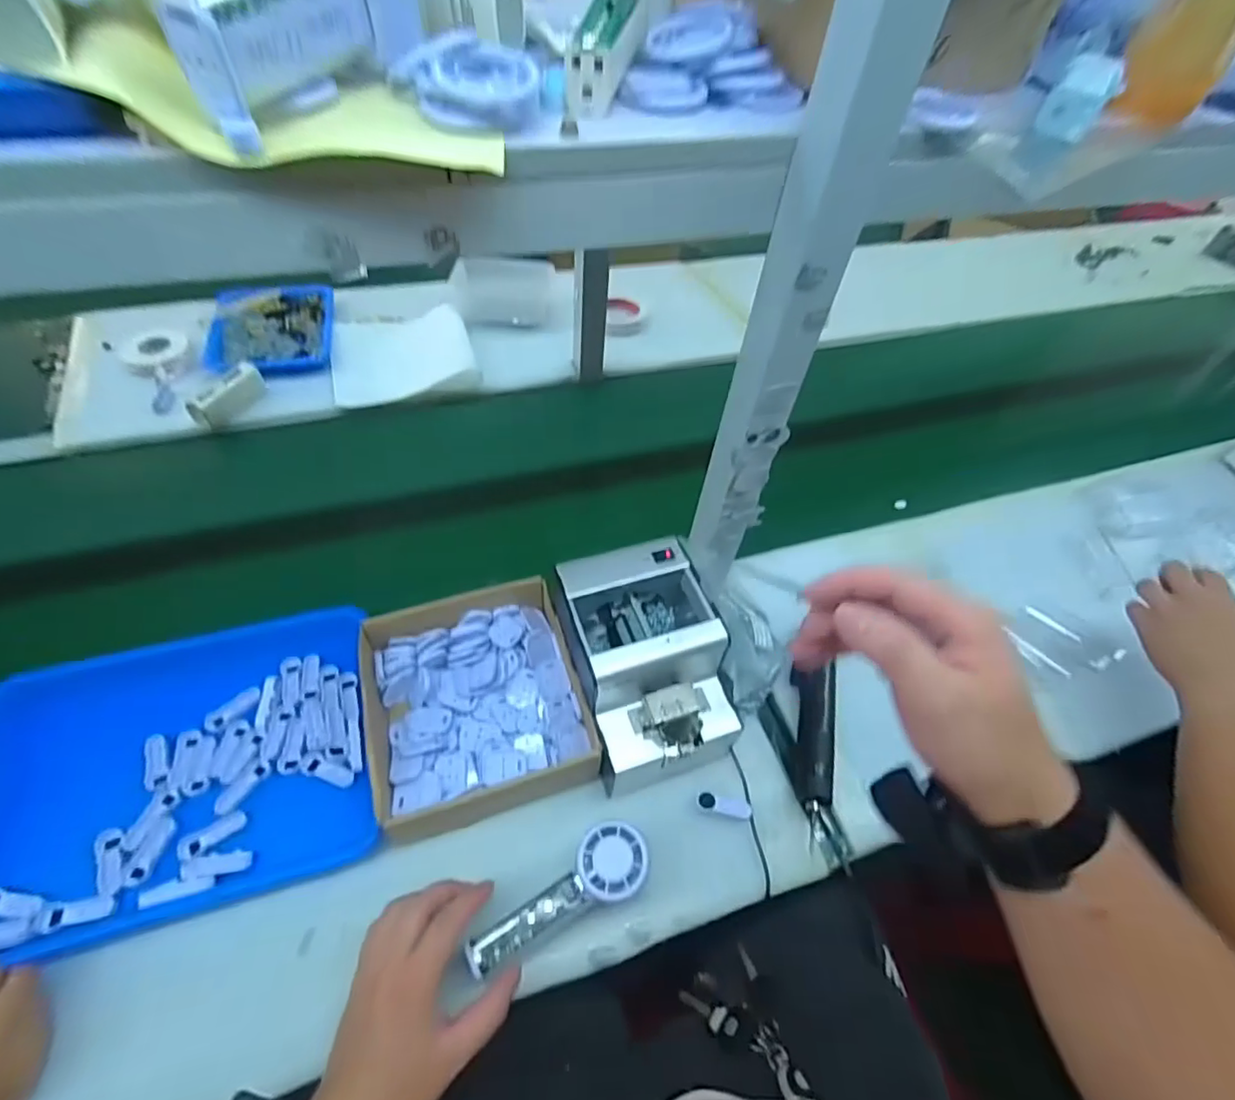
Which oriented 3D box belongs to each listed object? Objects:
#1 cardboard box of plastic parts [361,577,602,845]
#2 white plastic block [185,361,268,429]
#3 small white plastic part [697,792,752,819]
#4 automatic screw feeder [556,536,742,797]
[{"bbox_3d":[-0.135,0.140,0.549,0.191,0.058,0.219,-15,55,-15],"label":"cardboard box of plastic parts"},{"bbox_3d":[-0.544,-0.218,0.795,0.040,0.031,0.114,17,53,8],"label":"white plastic block"},{"bbox_3d":[0.099,0.237,0.525,0.050,0.008,0.016,12,53,5],"label":"small white plastic part"},{"bbox_3d":[0.025,0.108,0.539,0.130,0.138,0.177,-16,56,-17],"label":"automatic screw feeder"}]

